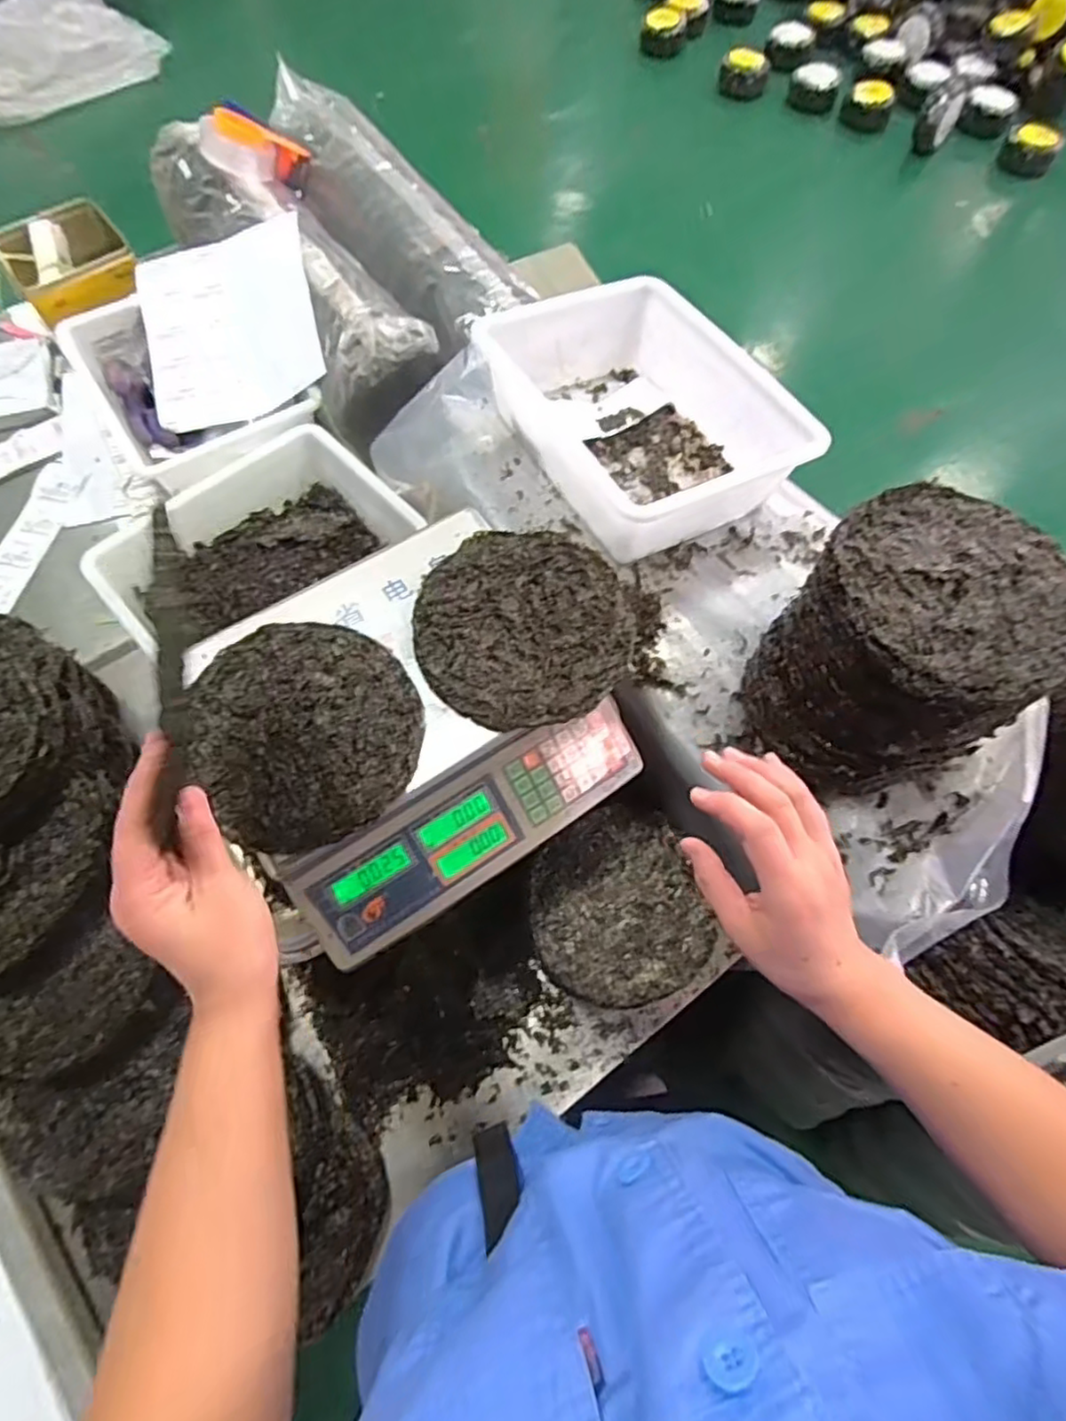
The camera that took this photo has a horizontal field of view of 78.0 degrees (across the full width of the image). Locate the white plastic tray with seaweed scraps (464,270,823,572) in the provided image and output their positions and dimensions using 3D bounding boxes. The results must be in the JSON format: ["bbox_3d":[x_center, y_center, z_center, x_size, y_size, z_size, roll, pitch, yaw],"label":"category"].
[{"bbox_3d":[0.124,-0.366,0.797,0.270,0.107,0.366,-29,68,-13],"label":"white plastic tray with seaweed scraps"}]

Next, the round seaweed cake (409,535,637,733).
[{"bbox_3d":[-0.010,-0.079,0.593,0.185,0.013,0.192,0,65,0],"label":"round seaweed cake"}]

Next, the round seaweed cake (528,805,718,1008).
[{"bbox_3d":[0.086,0.202,0.686,0.172,0.011,0.186,0,65,0],"label":"round seaweed cake"}]

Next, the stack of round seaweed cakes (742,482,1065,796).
[{"bbox_3d":[0.329,-0.053,0.609,0.216,0.203,0.194,-41,71,-17],"label":"stack of round seaweed cakes"}]

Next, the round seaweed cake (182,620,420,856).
[{"bbox_3d":[-0.190,0.013,0.549,0.178,0.015,0.195,0,65,0],"label":"round seaweed cake"}]

